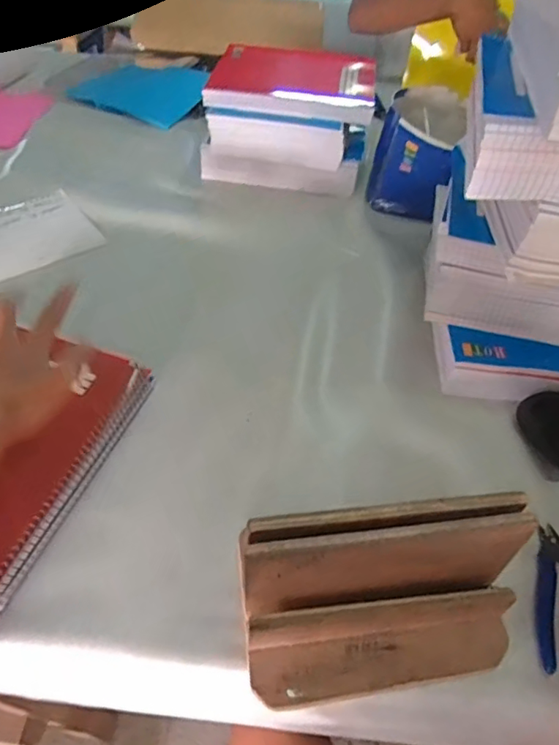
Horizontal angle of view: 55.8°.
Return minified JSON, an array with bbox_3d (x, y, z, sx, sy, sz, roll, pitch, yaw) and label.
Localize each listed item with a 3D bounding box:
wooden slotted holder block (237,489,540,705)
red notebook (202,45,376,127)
[{"bbox_3d":[0.075,0.163,0.378,0.195,0.119,0.090,-4,48,-8],"label":"wooden slotted holder block"},{"bbox_3d":[0.023,-0.459,0.824,0.250,0.033,0.211,9,48,4],"label":"red notebook"}]

